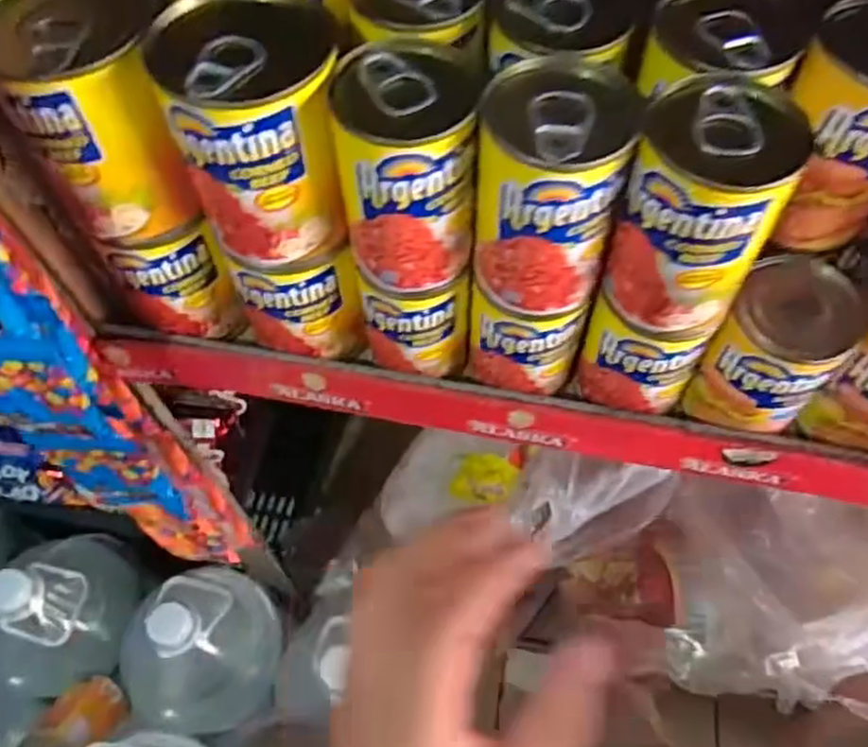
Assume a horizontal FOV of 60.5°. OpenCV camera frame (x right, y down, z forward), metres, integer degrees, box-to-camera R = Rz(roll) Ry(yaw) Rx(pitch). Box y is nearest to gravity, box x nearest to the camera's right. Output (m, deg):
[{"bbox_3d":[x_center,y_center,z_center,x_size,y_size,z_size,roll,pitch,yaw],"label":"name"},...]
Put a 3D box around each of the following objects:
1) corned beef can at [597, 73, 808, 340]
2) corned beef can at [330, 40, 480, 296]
[{"bbox_3d":[0.097,-0.059,0.276,0.053,0.080,0.050,-1,61,2],"label":"corned beef can"},{"bbox_3d":[-0.010,-0.075,0.288,0.048,0.082,0.048,-1,61,2],"label":"corned beef can"}]

